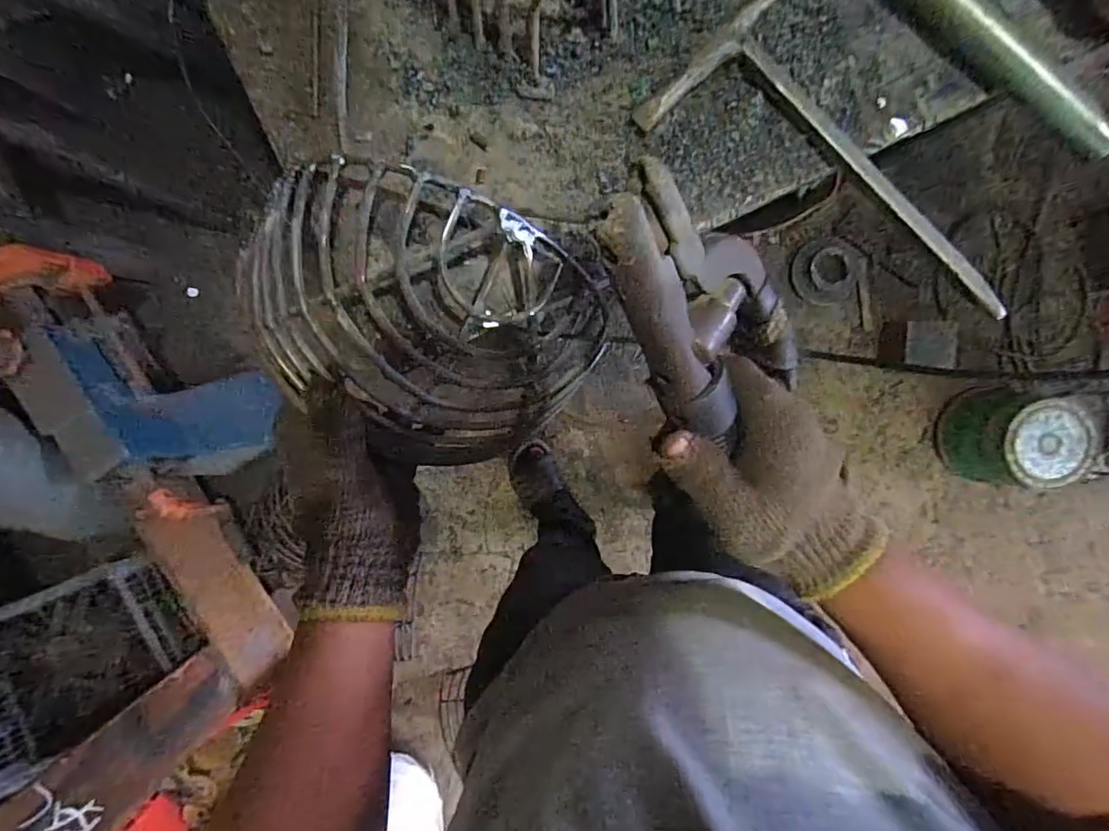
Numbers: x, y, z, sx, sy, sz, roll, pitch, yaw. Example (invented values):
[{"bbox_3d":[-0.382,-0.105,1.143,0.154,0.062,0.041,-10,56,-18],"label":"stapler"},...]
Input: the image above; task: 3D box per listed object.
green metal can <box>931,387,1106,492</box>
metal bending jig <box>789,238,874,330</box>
[{"bbox_3d":[0.909,0.049,1.117,0.221,0.180,0.182,17,95,0],"label":"green metal can"},{"bbox_3d":[0.562,-0.260,1.134,0.139,0.031,0.202,-13,120,19],"label":"metal bending jig"}]

